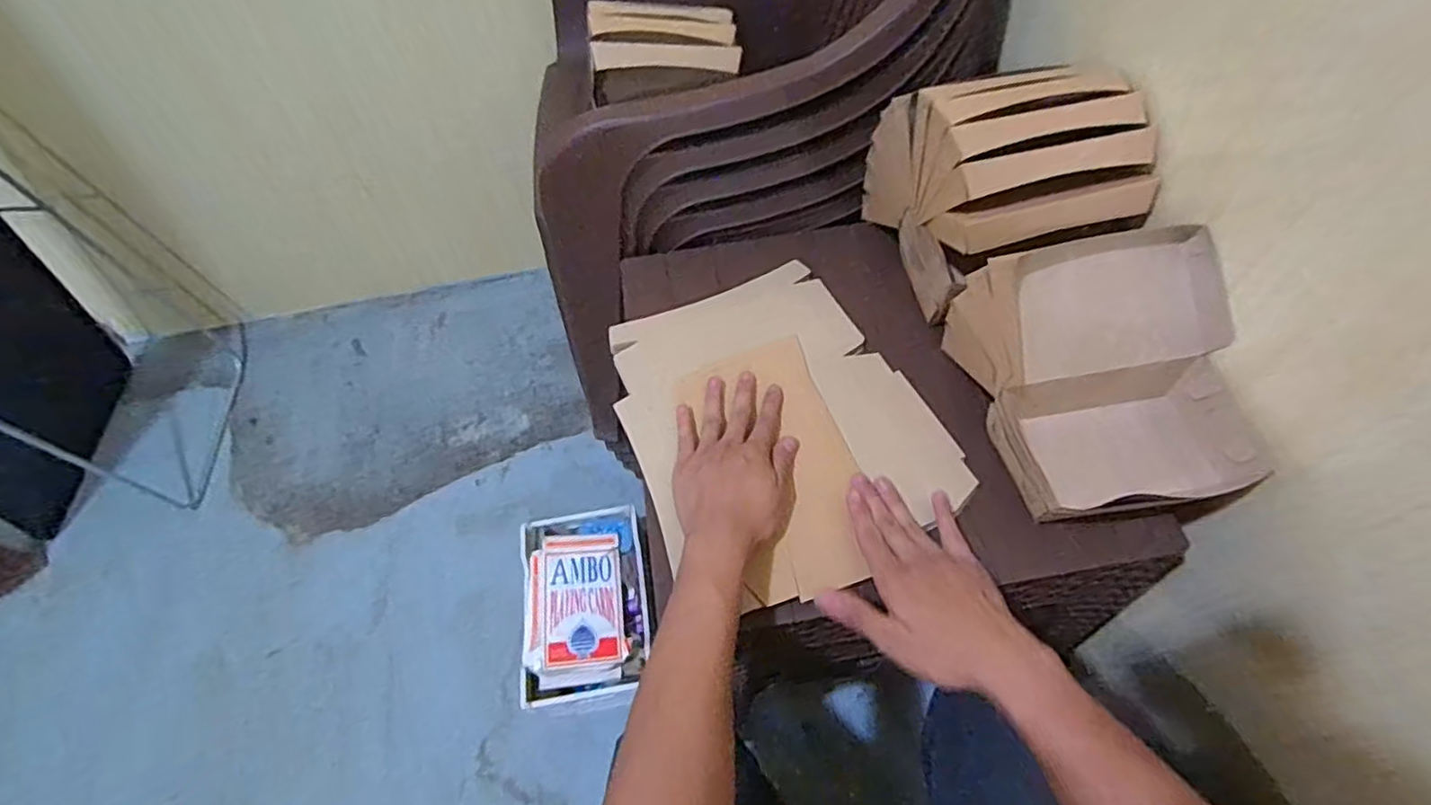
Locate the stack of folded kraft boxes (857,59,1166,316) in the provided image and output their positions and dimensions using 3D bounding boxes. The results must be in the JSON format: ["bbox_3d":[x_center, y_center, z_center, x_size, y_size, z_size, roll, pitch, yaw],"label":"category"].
[{"bbox_3d":[0.286,-0.231,0.634,0.187,0.161,0.213,-13,57,-5],"label":"stack of folded kraft boxes"}]

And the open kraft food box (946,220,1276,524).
[{"bbox_3d":[0.337,-0.021,0.547,0.196,0.130,0.213,-8,57,-2],"label":"open kraft food box"}]

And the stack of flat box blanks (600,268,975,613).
[{"bbox_3d":[0.047,0.012,0.606,0.267,0.016,0.335,-24,59,-12],"label":"stack of flat box blanks"}]

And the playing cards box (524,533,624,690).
[{"bbox_3d":[-0.226,0.325,1.013,0.144,0.032,0.229,-8,57,-3],"label":"playing cards box"}]

